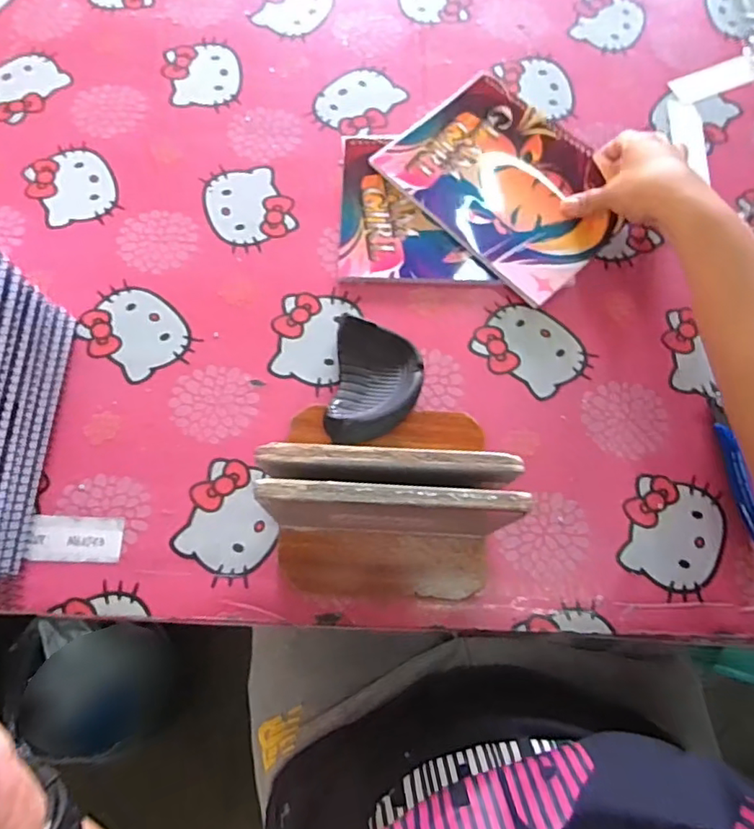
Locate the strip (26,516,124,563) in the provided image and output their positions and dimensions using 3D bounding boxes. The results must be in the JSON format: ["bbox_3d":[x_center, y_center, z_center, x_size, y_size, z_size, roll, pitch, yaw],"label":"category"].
[{"bbox_3d":[-0.215,0.089,0.409,0.062,0.004,0.032,1,65,-1],"label":"strip"}]

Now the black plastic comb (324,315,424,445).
[{"bbox_3d":[-0.001,-0.023,0.431,0.066,0.034,0.099,7,70,0],"label":"black plastic comb"}]

